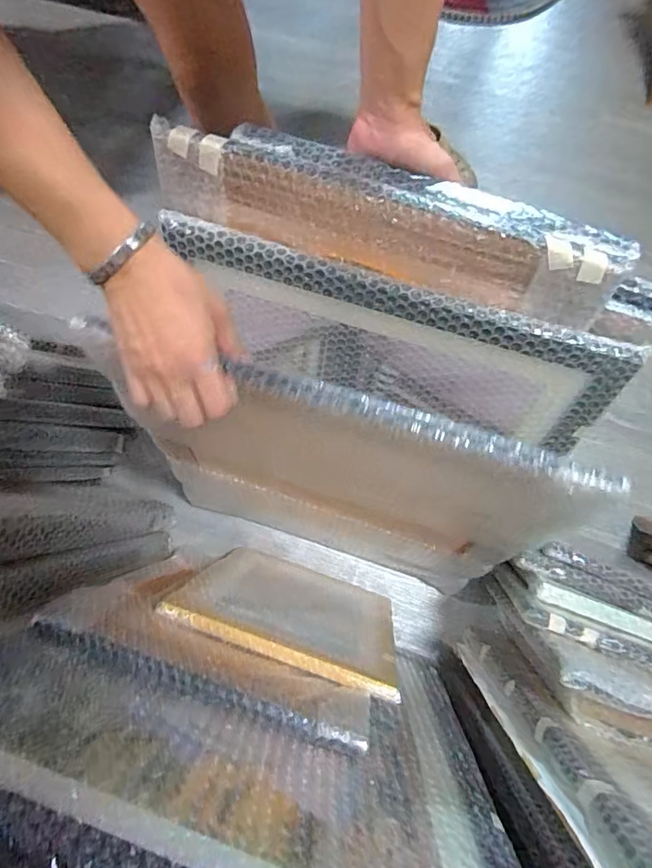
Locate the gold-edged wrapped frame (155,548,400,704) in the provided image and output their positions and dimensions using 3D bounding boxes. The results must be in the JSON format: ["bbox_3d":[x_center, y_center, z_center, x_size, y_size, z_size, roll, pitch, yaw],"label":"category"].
[{"bbox_3d":[-0.041,0.231,0.691,0.268,0.312,0.017,19,90,5],"label":"gold-edged wrapped frame"}]

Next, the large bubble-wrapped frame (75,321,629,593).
[{"bbox_3d":[0.004,0.077,0.651,0.468,0.528,0.040,15,66,9],"label":"large bubble-wrapped frame"}]

